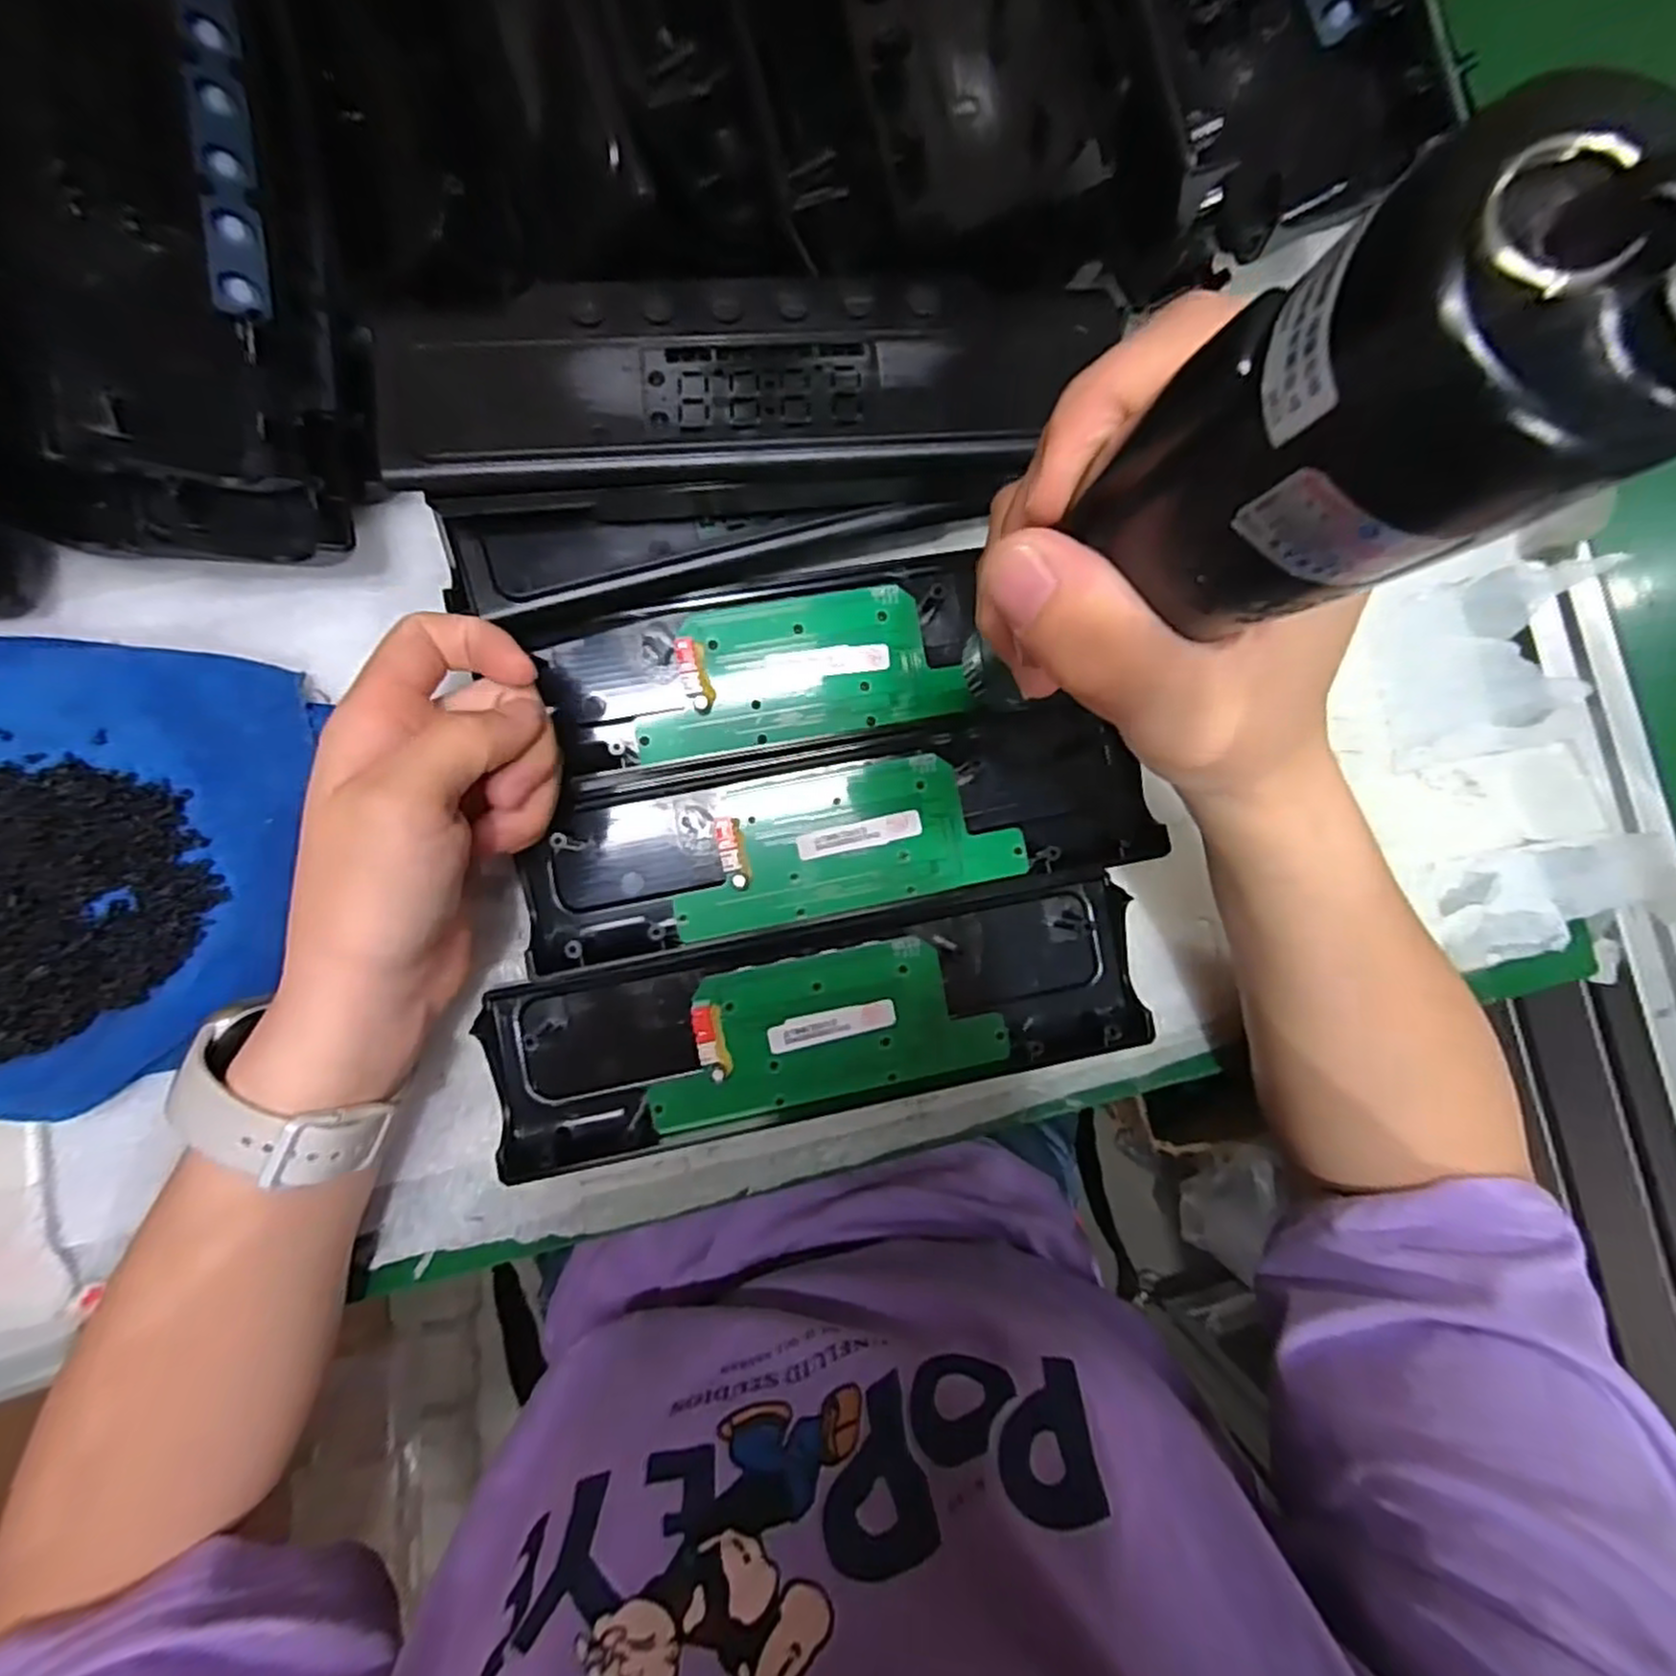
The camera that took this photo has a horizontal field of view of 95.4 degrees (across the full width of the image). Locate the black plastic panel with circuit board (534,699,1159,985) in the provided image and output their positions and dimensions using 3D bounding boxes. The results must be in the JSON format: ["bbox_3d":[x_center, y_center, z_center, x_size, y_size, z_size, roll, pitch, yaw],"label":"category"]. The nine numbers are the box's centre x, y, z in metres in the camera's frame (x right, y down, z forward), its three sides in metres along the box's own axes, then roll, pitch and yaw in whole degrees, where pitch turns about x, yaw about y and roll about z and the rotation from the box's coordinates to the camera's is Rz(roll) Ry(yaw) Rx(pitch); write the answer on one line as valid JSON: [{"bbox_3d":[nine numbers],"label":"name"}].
[{"bbox_3d":[0.001,-0.004,0.294,0.237,0.013,0.070,-11,87,-6],"label":"black plastic panel with circuit board"}]

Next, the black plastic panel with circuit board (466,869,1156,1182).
[{"bbox_3d":[-0.004,0.072,0.292,0.244,0.021,0.071,-11,87,-6],"label":"black plastic panel with circuit board"}]

